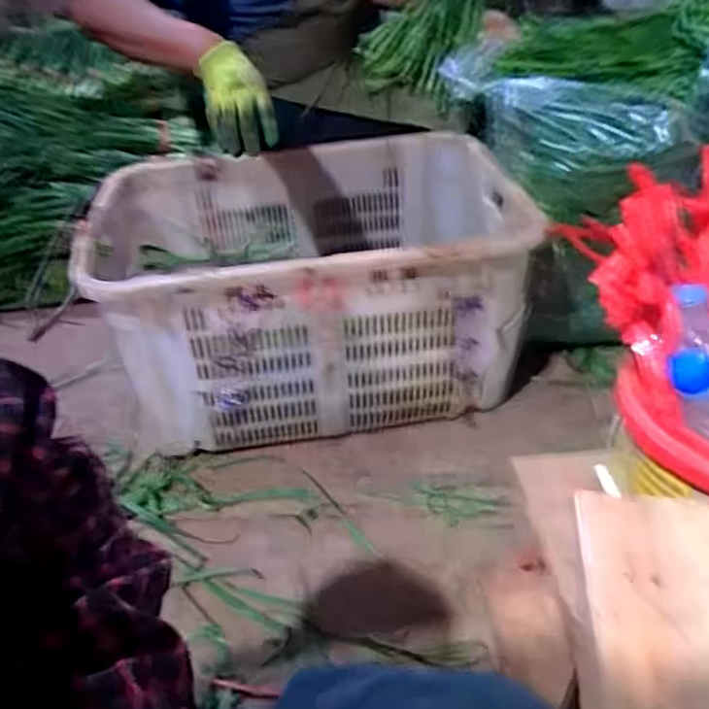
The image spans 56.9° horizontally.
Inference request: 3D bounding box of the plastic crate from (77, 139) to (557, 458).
[{"bbox_3d":[-0.080,-0.126,1.176,0.680,0.350,0.477,-7,38,-5],"label":"plastic crate"}]

